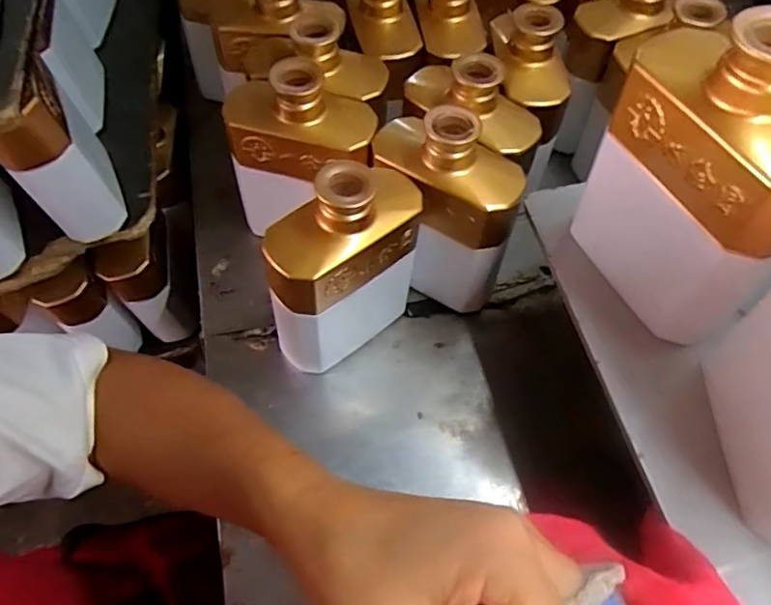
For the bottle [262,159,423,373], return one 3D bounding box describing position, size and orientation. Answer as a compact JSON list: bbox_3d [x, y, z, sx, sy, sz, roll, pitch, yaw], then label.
[{"bbox_3d":[-0.028,-0.022,0.413,0.129,0.160,0.055,-33,63,-14],"label":"bottle"}]

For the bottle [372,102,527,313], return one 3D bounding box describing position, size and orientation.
[{"bbox_3d":[0.042,-0.066,0.445,0.112,0.166,0.071,30,66,19],"label":"bottle"}]

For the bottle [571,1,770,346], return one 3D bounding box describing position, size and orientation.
[{"bbox_3d":[0.155,-0.059,0.291,0.055,0.151,0.111,-24,61,-9],"label":"bottle"}]

